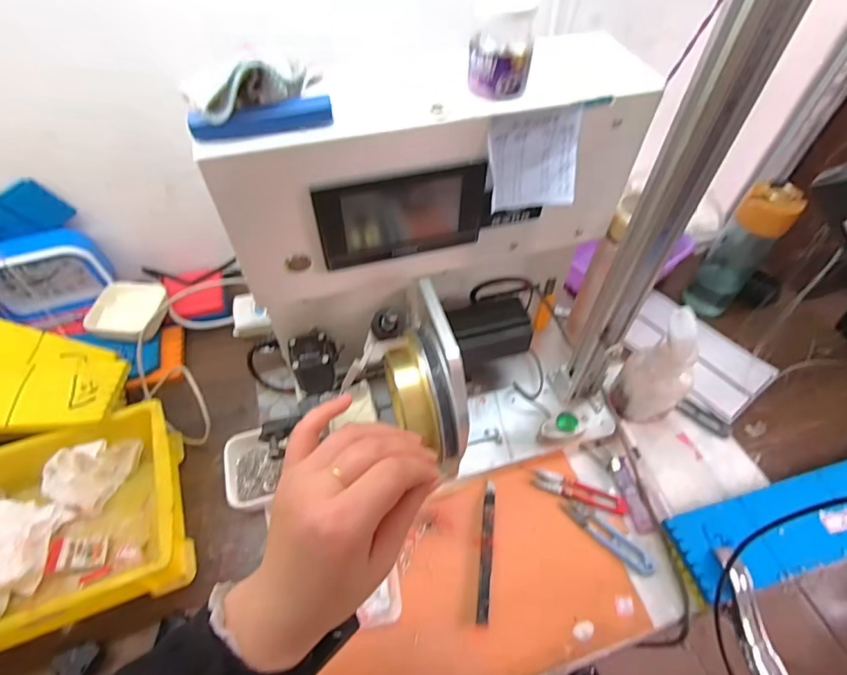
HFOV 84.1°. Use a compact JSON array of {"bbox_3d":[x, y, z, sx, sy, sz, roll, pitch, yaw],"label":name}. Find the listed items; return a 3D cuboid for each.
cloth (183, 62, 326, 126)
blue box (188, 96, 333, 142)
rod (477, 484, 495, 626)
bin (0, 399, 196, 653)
[{"bbox_3d":[-0.106,-0.158,0.296,0.081,0.030,0.029,-22,56,-16],"label":"cloth"},{"bbox_3d":[-0.106,-0.145,0.310,0.089,0.017,0.025,-17,55,-13],"label":"blue box"},{"bbox_3d":[0.064,0.212,0.473,0.012,0.006,0.133,7,53,4],"label":"rod"},{"bbox_3d":[-0.358,0.183,0.447,0.239,0.070,0.177,-18,55,-14],"label":"bin"}]

